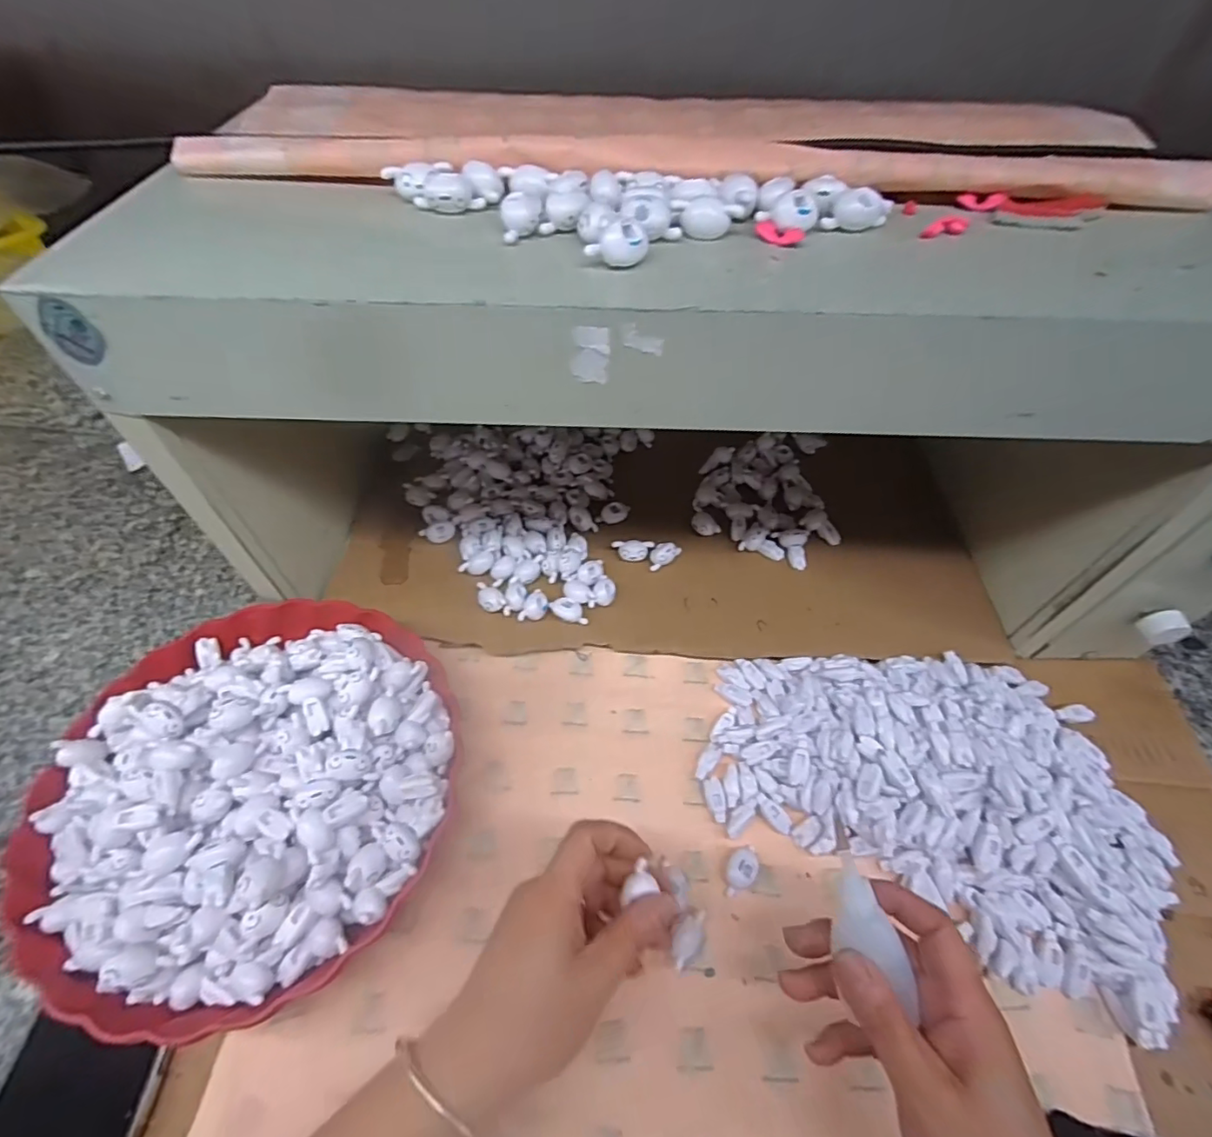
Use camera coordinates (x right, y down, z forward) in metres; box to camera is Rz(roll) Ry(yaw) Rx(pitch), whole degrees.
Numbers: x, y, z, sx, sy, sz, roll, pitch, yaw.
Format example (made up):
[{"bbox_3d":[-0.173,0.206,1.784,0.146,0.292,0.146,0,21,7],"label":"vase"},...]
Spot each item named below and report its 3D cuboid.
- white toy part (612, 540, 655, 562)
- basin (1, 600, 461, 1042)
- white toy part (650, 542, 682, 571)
[{"bbox_3d":[0.023,-0.015,0.480,0.035,0.009,0.018,7,55,5],"label":"white toy part"},{"bbox_3d":[-0.213,0.130,0.347,0.231,0.082,0.237,0,55,0],"label":"basin"},{"bbox_3d":[0.049,-0.012,0.478,0.031,0.010,0.017,-33,61,-21],"label":"white toy part"}]

